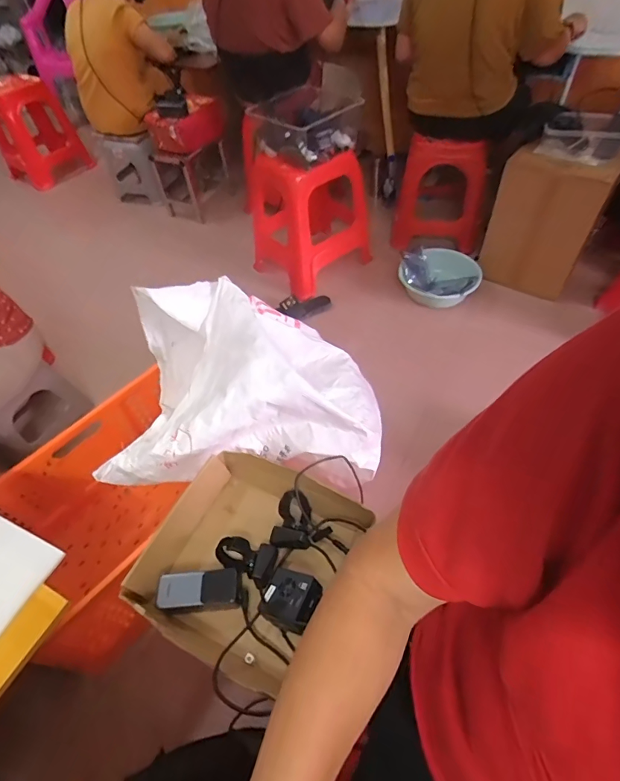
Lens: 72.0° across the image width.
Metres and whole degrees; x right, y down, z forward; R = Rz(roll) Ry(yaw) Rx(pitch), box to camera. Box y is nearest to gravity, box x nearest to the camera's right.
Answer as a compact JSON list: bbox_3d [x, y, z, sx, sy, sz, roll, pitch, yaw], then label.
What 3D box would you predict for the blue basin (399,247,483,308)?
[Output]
[{"bbox_3d":[0.506,-0.437,1.662,0.303,0.099,0.294,-3,51,3],"label":"blue basin"}]

